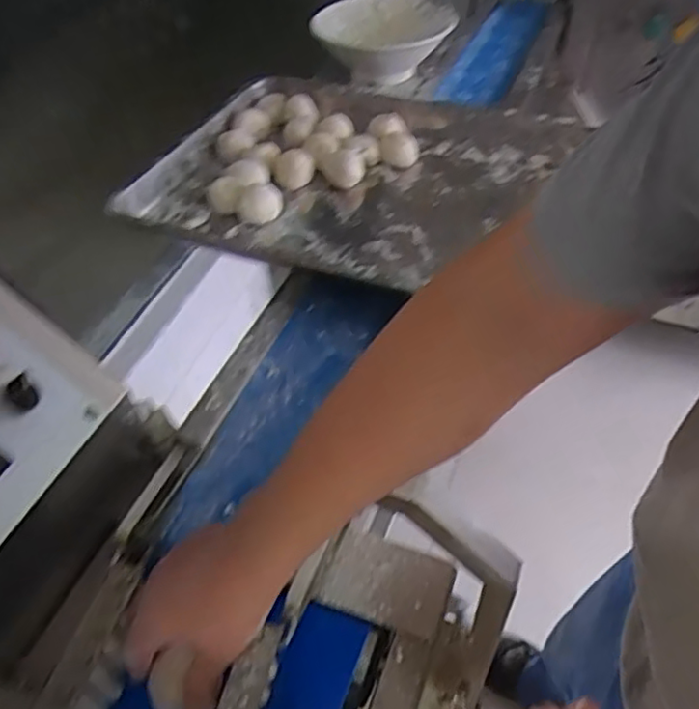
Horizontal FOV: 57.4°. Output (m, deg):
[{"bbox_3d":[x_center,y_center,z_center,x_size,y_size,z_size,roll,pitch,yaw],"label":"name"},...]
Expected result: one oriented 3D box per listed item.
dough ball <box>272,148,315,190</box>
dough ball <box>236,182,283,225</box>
[{"bbox_3d":[-0.070,-0.239,0.825,0.051,0.039,0.039,-5,48,-4],"label":"dough ball"},{"bbox_3d":[-0.110,-0.185,0.783,0.055,0.032,0.051,0,48,0],"label":"dough ball"}]

